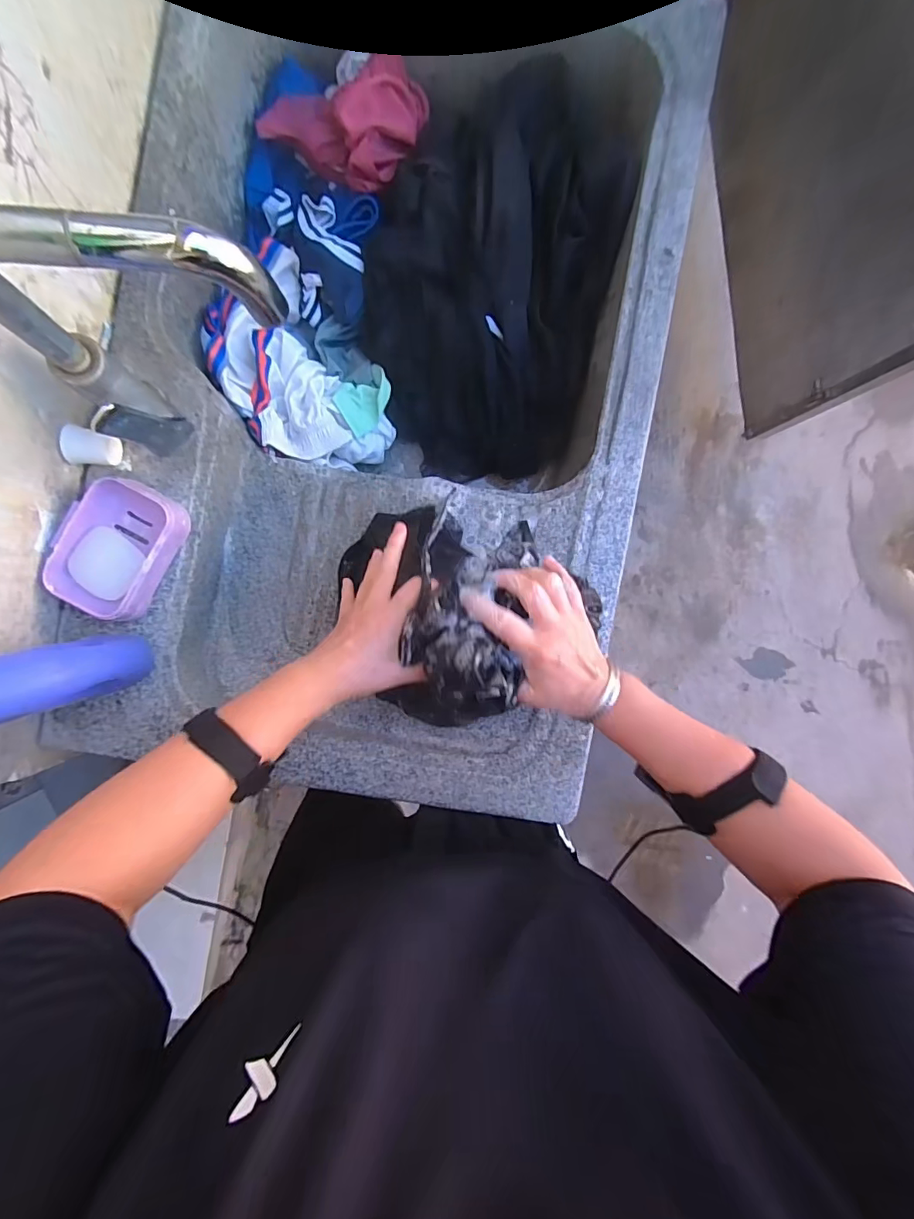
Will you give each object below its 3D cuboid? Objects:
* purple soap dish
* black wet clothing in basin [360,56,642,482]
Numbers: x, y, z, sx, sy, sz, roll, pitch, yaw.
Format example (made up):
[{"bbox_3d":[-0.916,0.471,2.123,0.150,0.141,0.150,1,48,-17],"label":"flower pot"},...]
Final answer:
[{"bbox_3d":[-0.322,-0.058,0.461,0.090,0.035,0.123,27,89,-5],"label":"purple soap dish"},{"bbox_3d":[0.039,-0.389,0.594,0.282,0.148,0.447,8,91,-5],"label":"black wet clothing in basin"}]

